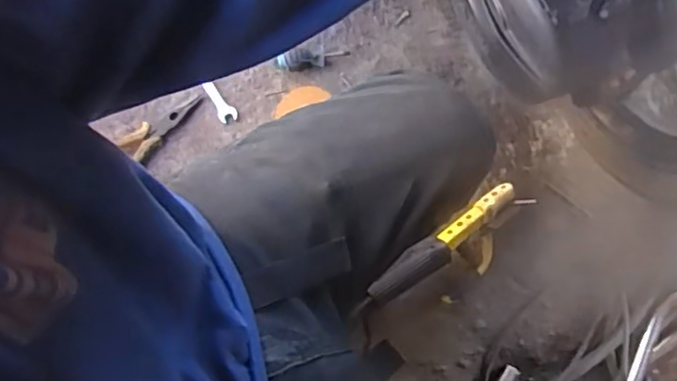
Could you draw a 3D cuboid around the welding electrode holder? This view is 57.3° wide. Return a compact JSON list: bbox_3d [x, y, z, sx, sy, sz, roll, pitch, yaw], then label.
[{"bbox_3d":[0.148,0.088,0.830,0.241,0.051,0.081,-33,79,-7],"label":"welding electrode holder"}]

